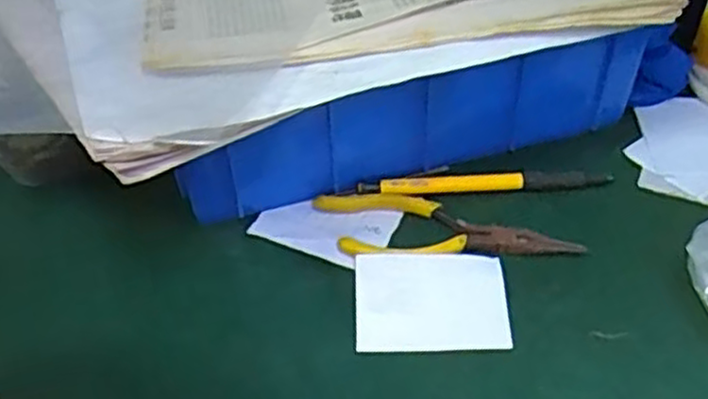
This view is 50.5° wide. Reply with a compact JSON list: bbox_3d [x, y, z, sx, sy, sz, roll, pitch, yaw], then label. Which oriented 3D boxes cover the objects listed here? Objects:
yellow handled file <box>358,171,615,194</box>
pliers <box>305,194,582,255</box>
[{"bbox_3d":[0.075,-0.010,0.423,0.141,0.010,0.011,-3,45,0],"label":"yellow handled file"},{"bbox_3d":[0.048,0.013,0.403,0.137,0.009,0.042,0,45,3],"label":"pliers"}]

